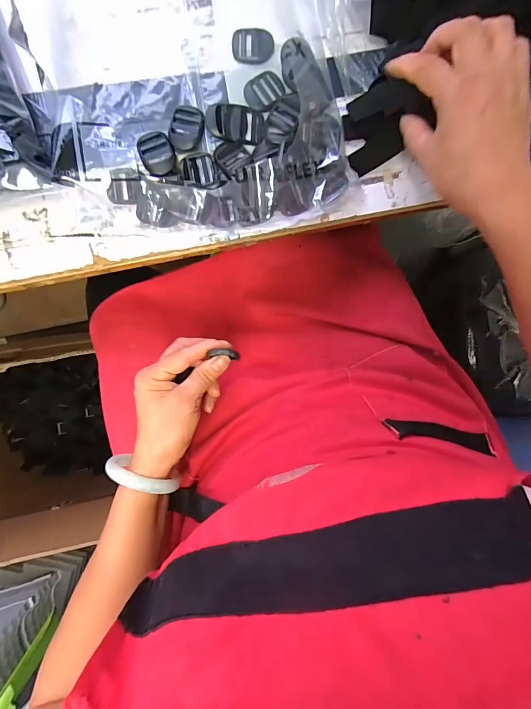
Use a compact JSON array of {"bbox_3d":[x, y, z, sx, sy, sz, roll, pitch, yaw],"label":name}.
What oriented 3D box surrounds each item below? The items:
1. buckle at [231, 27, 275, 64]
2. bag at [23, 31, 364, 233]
[{"bbox_3d":[-0.012,-0.297,0.330,0.039,0.004,0.032,-2,95,-5],"label":"buckle"},{"bbox_3d":[-0.060,-0.190,0.320,0.273,0.032,0.155,-14,96,-4],"label":"bag"}]

